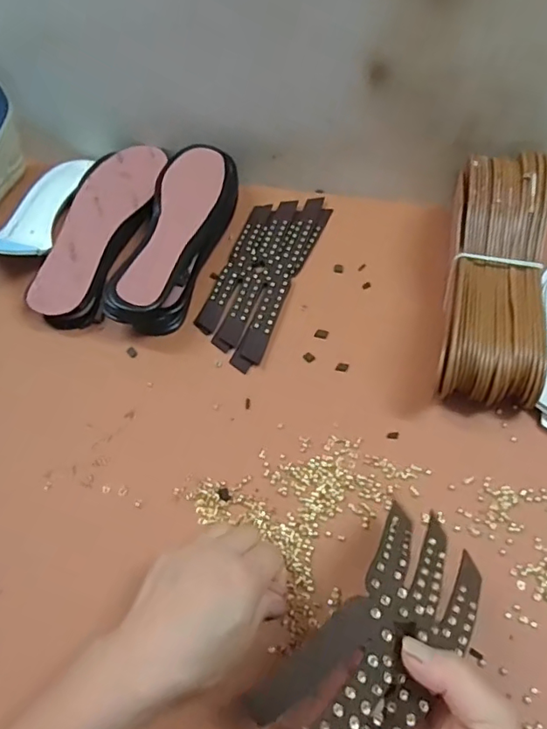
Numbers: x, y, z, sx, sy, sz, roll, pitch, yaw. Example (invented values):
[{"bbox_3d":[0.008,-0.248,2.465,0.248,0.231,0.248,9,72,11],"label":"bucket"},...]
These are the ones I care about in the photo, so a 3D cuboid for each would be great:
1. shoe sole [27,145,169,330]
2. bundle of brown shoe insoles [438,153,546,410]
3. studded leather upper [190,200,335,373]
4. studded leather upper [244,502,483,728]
[{"bbox_3d":[-0.180,-0.142,0.572,0.083,0.027,0.238,6,55,8],"label":"shoe sole"},{"bbox_3d":[0.192,-0.078,0.477,0.078,0.075,0.231,10,56,10],"label":"bundle of brown shoe insoles"},{"bbox_3d":[-0.011,-0.097,0.547,0.076,0.006,0.223,17,57,14],"label":"studded leather upper"},{"bbox_3d":[0.055,0.150,0.292,0.075,0.052,0.178,35,58,23],"label":"studded leather upper"}]

